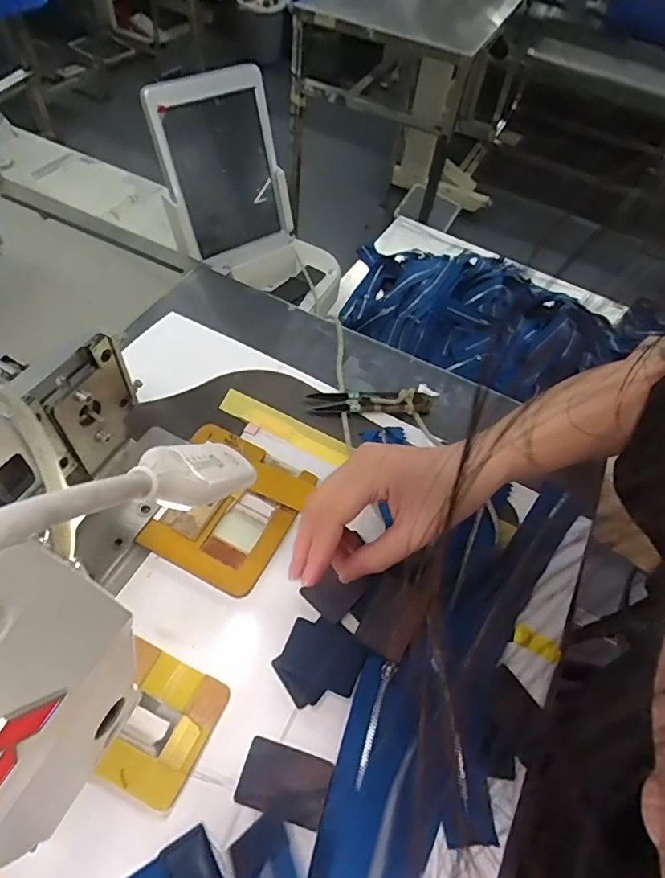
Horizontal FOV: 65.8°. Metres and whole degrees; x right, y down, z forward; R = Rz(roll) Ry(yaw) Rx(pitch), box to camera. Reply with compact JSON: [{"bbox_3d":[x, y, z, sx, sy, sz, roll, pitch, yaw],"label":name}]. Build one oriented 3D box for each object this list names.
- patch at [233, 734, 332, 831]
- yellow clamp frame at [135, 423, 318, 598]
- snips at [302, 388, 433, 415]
[{"bbox_3d":[-0.028,0.203,0.306,0.052,0.004,0.035,17,55,5],"label":"patch"},{"bbox_3d":[-0.082,0.049,0.396,0.109,0.013,0.114,25,56,11],"label":"yellow clamp frame"},{"bbox_3d":[0.035,-0.035,0.467,0.110,0.013,0.023,3,55,-5],"label":"snips"}]

